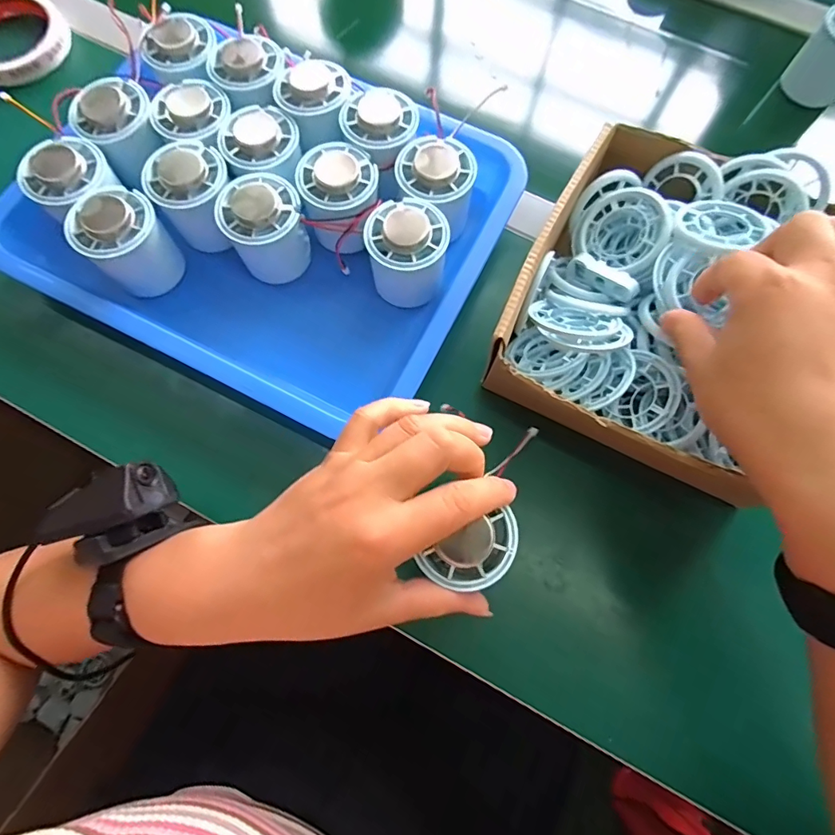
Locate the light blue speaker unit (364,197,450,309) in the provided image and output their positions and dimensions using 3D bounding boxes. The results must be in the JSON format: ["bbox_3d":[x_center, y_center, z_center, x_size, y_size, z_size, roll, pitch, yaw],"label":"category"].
[{"bbox_3d":[-0.007,-0.114,0.320,0.054,0.059,0.051,-2,73,-1],"label":"light blue speaker unit"}]

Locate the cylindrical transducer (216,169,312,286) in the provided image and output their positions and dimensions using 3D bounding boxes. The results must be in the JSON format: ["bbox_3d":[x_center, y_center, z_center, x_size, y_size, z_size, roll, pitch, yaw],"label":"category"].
[{"bbox_3d":[-0.106,-0.133,0.326,0.051,0.068,0.048,0,73,0],"label":"cylindrical transducer"}]

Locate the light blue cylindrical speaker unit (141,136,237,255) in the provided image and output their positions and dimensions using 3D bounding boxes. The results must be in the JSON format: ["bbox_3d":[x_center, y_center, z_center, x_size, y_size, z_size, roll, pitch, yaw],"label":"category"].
[{"bbox_3d":[-0.155,-0.156,0.326,0.052,0.053,0.061,-31,75,-9],"label":"light blue cylindrical speaker unit"}]

